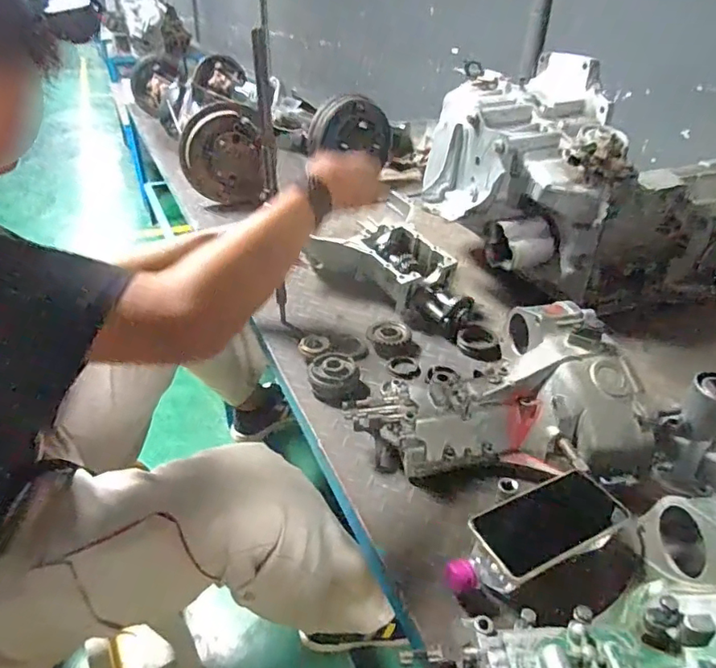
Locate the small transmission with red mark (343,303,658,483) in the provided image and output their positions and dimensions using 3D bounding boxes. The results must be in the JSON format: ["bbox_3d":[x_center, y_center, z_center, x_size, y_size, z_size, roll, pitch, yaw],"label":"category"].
[{"bbox_3d":[0.195,0.063,0.715,0.361,0.143,0.247,7,33,10],"label":"small transmission with red mark"}]

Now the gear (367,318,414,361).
[{"bbox_3d":[0.058,0.006,0.903,0.075,0.029,0.079,-14,35,-22],"label":"gear"}]

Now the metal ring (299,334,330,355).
[{"bbox_3d":[-0.074,0.017,0.878,0.051,0.010,0.049,1,32,0],"label":"metal ring"}]

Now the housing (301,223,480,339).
[{"bbox_3d":[0.083,-0.128,1.026,0.150,0.099,0.349,-27,42,-36],"label":"housing"}]

